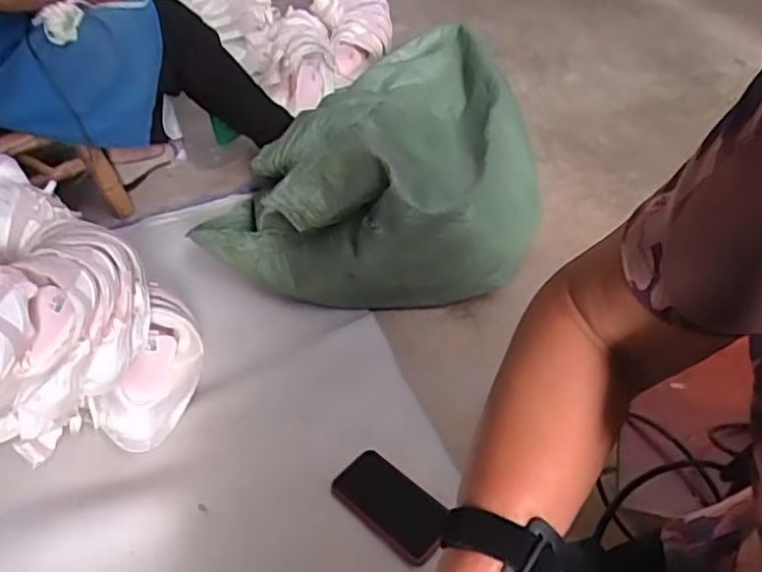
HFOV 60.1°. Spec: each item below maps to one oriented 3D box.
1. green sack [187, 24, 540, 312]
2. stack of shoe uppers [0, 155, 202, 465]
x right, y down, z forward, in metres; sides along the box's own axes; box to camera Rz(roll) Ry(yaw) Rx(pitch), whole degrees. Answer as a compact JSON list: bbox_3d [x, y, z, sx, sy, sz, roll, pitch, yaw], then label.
[{"bbox_3d":[-0.053,-0.288,1.393,0.650,0.310,0.825,-15,42,-5],"label":"green sack"},{"bbox_3d":[-0.592,0.060,1.034,0.520,0.323,0.398,18,49,28],"label":"stack of shoe uppers"}]

